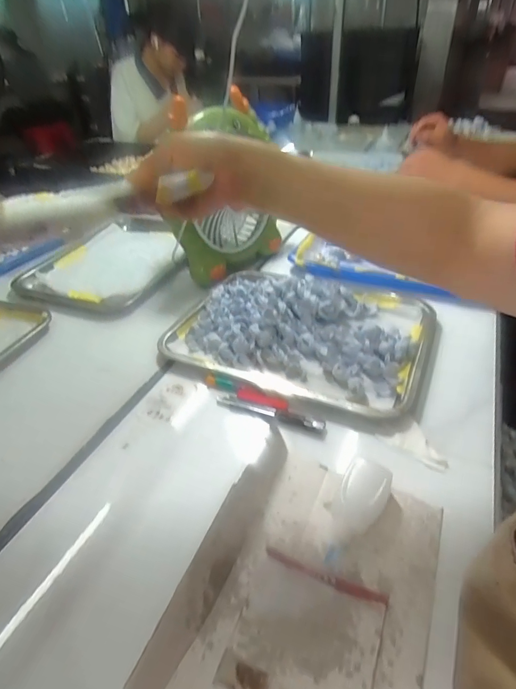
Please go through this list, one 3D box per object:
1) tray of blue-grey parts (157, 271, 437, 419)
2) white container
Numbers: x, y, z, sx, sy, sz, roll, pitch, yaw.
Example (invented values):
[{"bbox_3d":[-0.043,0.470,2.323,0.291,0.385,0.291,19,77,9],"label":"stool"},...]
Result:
[{"bbox_3d":[0.063,-0.036,0.591,0.347,0.044,0.266,15,42,23],"label":"tray of blue-grey parts"},{"bbox_3d":[0.092,0.140,0.379,0.047,0.032,0.070,18,43,26],"label":"white container"}]

